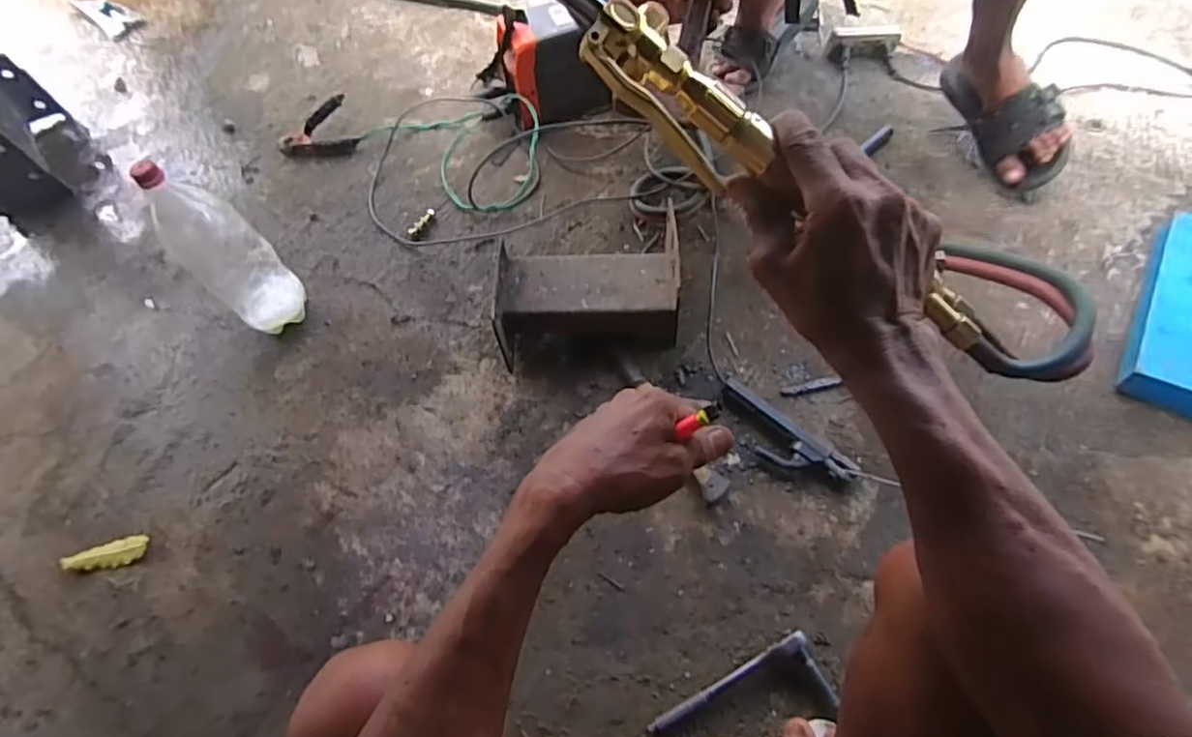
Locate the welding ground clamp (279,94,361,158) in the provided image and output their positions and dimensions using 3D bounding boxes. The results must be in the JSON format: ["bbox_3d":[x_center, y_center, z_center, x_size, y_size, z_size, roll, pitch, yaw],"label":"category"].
[{"bbox_3d":[-0.480,-0.405,1.103,0.133,0.045,0.115,-26,64,-9],"label":"welding ground clamp"}]

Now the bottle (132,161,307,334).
[{"bbox_3d":[-0.487,-0.146,0.860,0.077,0.292,0.101,39,72,21],"label":"bottle"}]

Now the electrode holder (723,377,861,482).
[{"bbox_3d":[0.234,0.085,0.809,0.190,0.039,0.057,36,71,20],"label":"electrode holder"}]

